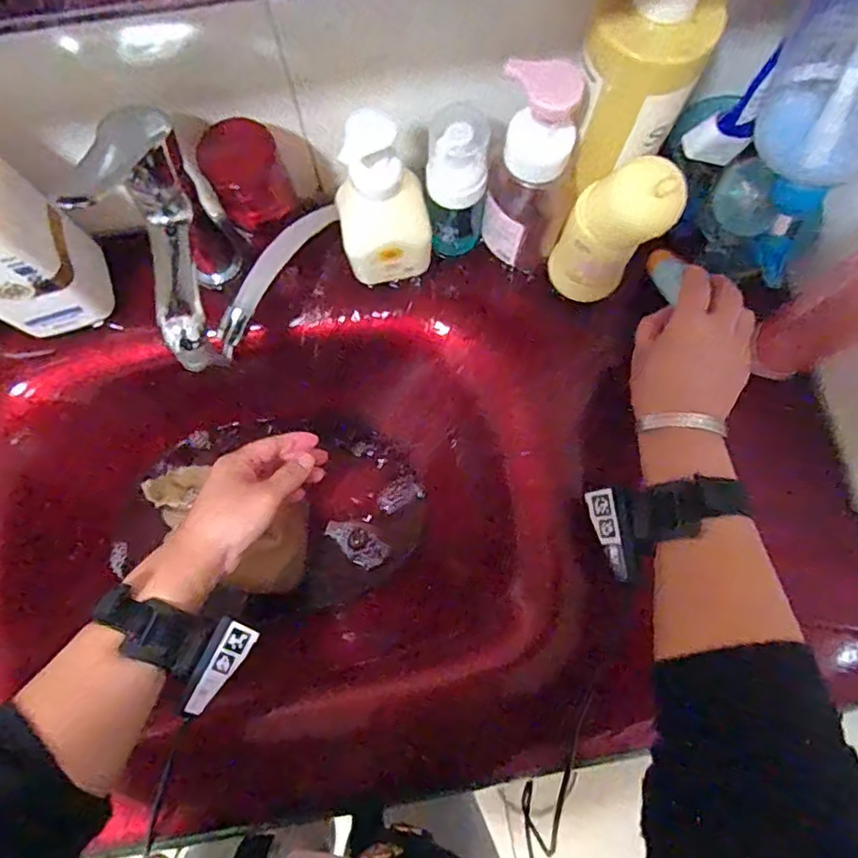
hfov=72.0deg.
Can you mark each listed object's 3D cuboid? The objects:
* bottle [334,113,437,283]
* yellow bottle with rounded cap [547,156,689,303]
[{"bbox_3d":[-0.033,-0.165,0.439,0.070,0.154,0.045,-4,76,-1],"label":"bottle"},{"bbox_3d":[0.130,-0.140,0.434,0.057,0.152,0.047,1,76,0],"label":"yellow bottle with rounded cap"}]

